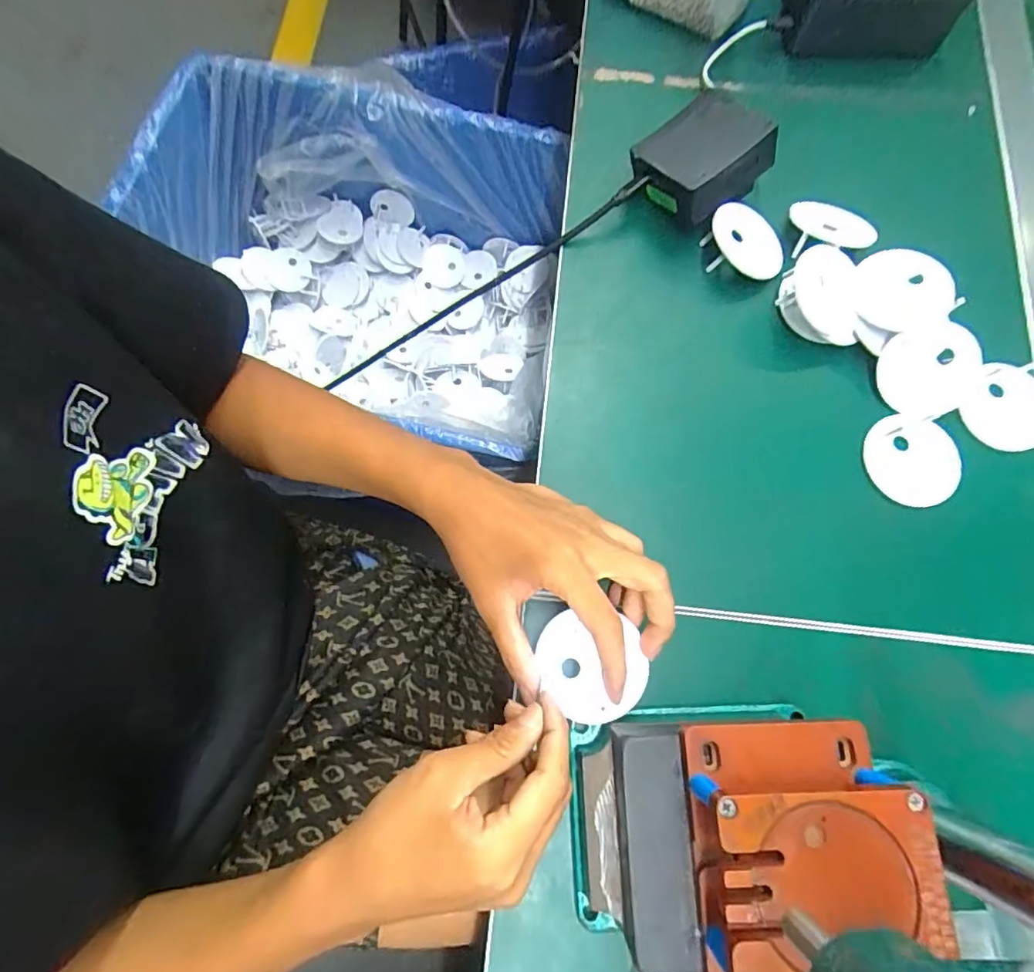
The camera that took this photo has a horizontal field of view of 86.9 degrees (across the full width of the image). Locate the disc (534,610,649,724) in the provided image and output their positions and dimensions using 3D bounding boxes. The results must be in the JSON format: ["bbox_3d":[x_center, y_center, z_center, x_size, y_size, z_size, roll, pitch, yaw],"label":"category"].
[{"bbox_3d":[0.042,0.103,0.308,0.061,0.009,0.056,0,74,-1],"label":"disc"}]

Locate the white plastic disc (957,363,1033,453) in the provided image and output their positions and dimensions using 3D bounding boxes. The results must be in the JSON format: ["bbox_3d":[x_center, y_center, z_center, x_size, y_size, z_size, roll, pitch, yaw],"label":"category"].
[{"bbox_3d":[0.334,-0.052,0.368,0.059,0.004,0.057,0,89,-1],"label":"white plastic disc"}]

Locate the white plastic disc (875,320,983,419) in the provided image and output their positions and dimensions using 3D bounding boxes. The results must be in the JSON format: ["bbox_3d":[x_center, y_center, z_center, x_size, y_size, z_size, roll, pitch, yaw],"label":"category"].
[{"bbox_3d":[0.281,-0.078,0.369,0.071,0.004,0.057,-15,88,0],"label":"white plastic disc"}]

